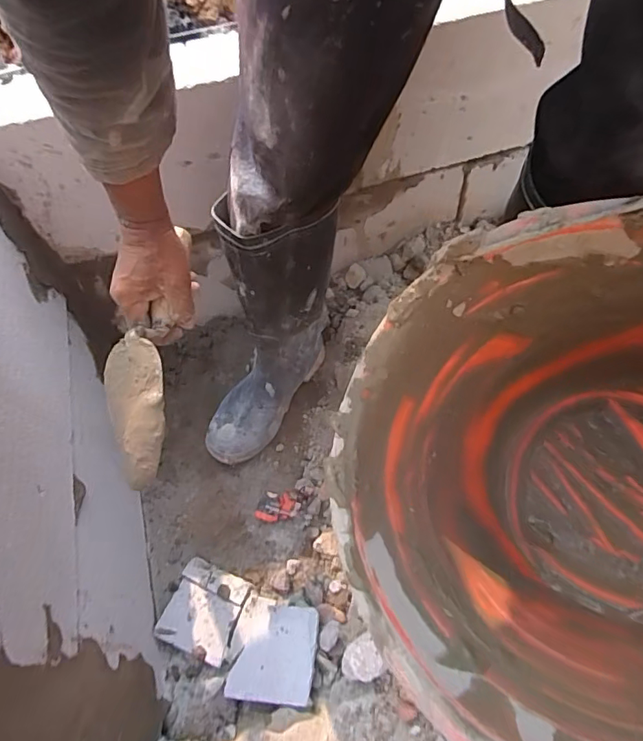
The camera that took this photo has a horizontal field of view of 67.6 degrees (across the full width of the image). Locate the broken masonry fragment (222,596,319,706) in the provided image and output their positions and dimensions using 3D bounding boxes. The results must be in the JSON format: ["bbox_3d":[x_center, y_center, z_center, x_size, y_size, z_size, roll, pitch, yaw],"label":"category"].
[{"bbox_3d":[-0.058,0.328,0.570,0.104,0.010,0.109,-7,45,19],"label":"broken masonry fragment"}]

